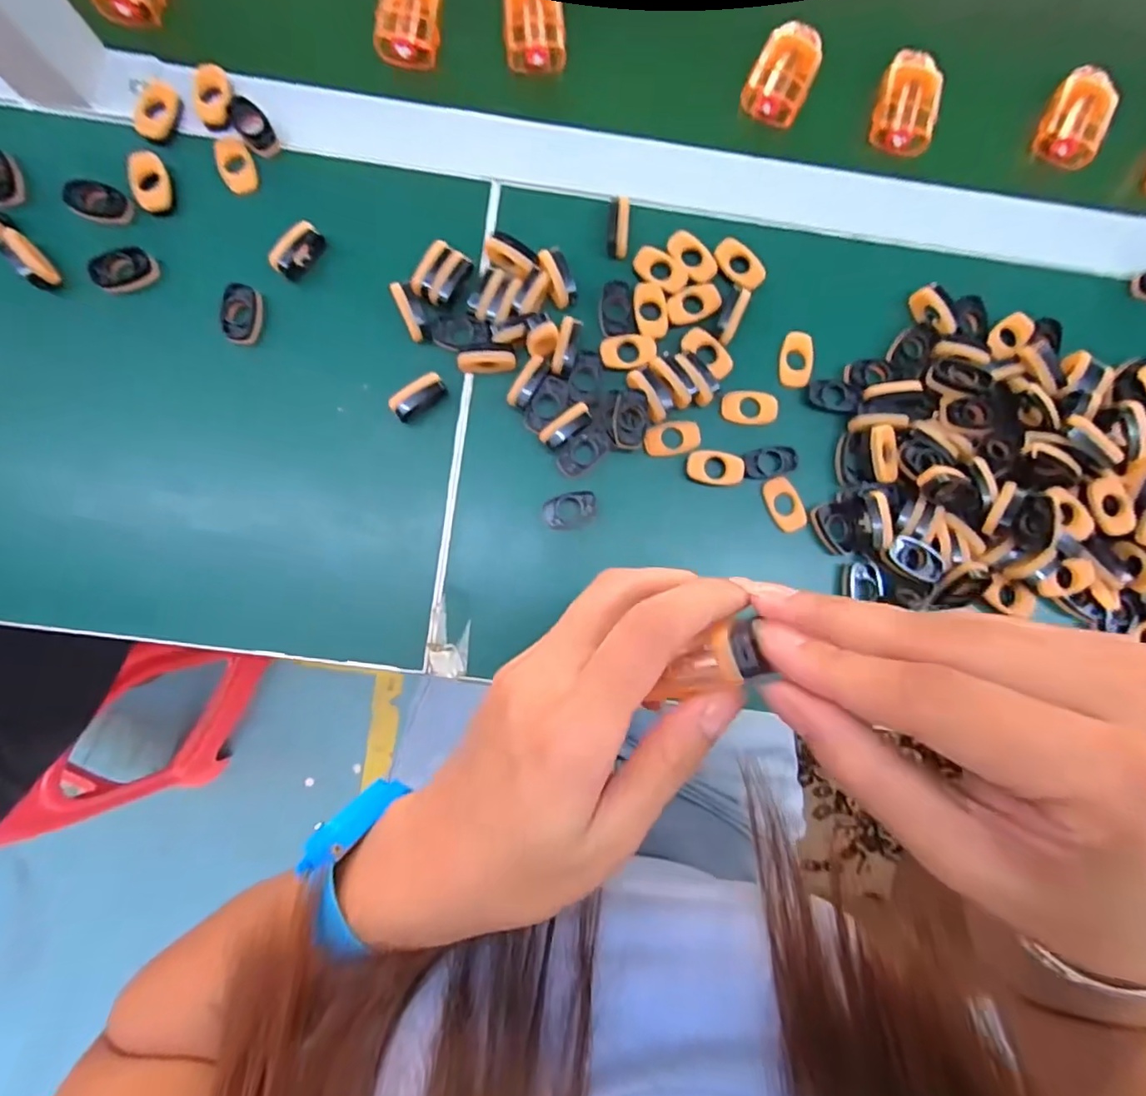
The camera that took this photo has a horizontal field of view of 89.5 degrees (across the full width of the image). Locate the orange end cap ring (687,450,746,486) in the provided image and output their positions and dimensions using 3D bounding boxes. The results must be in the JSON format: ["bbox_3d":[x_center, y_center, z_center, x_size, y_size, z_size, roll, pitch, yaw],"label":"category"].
[{"bbox_3d":[0.084,-0.047,0.339,0.033,0.006,0.018,11,86,-2],"label":"orange end cap ring"}]

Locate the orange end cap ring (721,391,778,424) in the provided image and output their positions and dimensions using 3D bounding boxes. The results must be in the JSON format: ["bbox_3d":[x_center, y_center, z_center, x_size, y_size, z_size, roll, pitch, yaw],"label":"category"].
[{"bbox_3d":[0.107,-0.084,0.348,0.034,0.004,0.020,-2,87,-3],"label":"orange end cap ring"}]

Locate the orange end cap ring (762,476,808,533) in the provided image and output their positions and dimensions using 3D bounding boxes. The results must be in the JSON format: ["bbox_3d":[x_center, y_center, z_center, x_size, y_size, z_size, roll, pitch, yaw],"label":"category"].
[{"bbox_3d":[0.126,-0.026,0.344,0.021,0.004,0.034,-23,88,-4],"label":"orange end cap ring"}]

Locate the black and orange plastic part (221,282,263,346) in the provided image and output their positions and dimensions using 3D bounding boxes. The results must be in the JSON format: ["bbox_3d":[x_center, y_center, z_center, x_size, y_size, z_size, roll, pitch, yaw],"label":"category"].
[{"bbox_3d":[-0.190,-0.134,0.332,0.018,0.012,0.032,13,86,-2],"label":"black and orange plastic part"}]

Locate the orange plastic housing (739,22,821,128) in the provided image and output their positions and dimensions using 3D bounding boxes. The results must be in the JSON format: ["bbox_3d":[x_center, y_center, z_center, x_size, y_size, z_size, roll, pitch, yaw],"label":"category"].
[{"bbox_3d":[0.134,-0.300,0.364,0.036,0.016,0.066,26,85,-1],"label":"orange plastic housing"}]

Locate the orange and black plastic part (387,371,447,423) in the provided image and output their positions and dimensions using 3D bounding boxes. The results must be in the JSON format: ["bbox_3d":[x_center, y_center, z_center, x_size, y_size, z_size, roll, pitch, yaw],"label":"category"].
[{"bbox_3d":[-0.088,-0.086,0.331,0.033,0.018,0.014,-39,89,-5],"label":"orange and black plastic part"}]

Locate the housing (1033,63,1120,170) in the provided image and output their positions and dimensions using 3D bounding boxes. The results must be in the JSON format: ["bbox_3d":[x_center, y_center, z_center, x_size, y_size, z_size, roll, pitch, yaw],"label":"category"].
[{"bbox_3d":[0.321,-0.278,0.368,0.033,0.019,0.066,24,85,-1],"label":"housing"}]

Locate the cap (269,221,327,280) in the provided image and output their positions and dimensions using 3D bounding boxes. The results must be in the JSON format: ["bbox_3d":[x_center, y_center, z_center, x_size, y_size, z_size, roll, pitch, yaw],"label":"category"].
[{"bbox_3d":[-0.159,-0.171,0.333,0.009,0.023,0.033,41,85,0],"label":"cap"}]

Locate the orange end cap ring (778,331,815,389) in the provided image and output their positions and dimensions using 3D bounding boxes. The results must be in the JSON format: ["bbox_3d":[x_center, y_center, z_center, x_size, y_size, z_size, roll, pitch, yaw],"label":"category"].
[{"bbox_3d":[0.136,-0.114,0.350,0.019,0.007,0.033,8,86,-3],"label":"orange end cap ring"}]

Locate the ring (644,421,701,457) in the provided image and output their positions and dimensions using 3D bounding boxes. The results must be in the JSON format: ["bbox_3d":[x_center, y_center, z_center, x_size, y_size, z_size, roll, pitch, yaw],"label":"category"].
[{"bbox_3d":[0.059,-0.065,0.342,0.033,0.004,0.019,-6,87,-4],"label":"ring"}]

